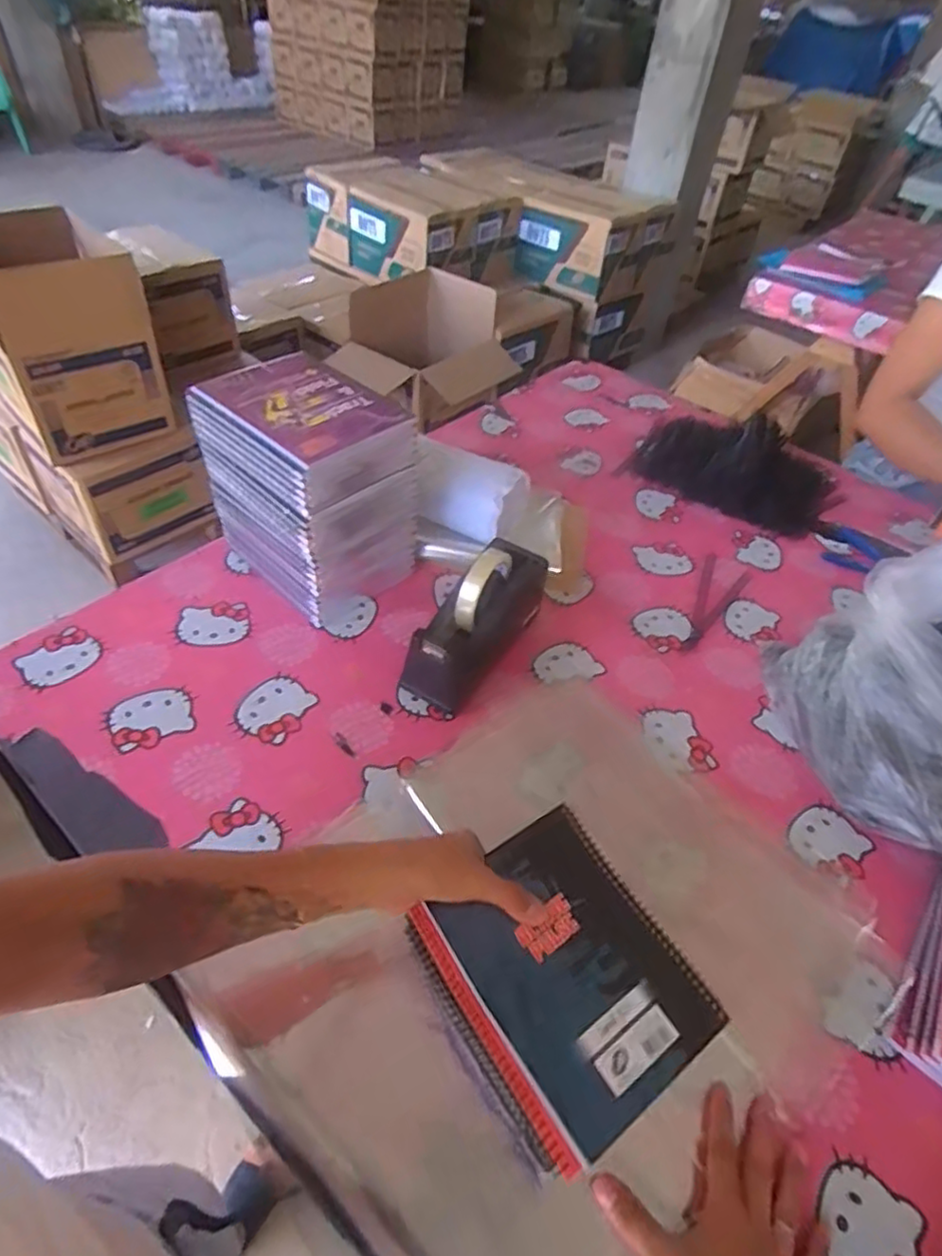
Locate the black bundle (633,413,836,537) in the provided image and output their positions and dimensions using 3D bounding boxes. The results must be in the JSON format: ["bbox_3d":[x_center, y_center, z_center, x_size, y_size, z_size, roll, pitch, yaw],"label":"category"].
[{"bbox_3d":[0.433,-0.269,1.061,0.311,0.067,0.222,25,49,16],"label":"black bundle"}]

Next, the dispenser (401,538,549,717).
[{"bbox_3d":[0.008,-0.013,0.730,0.082,0.124,0.201,29,50,19],"label":"dispenser"}]

